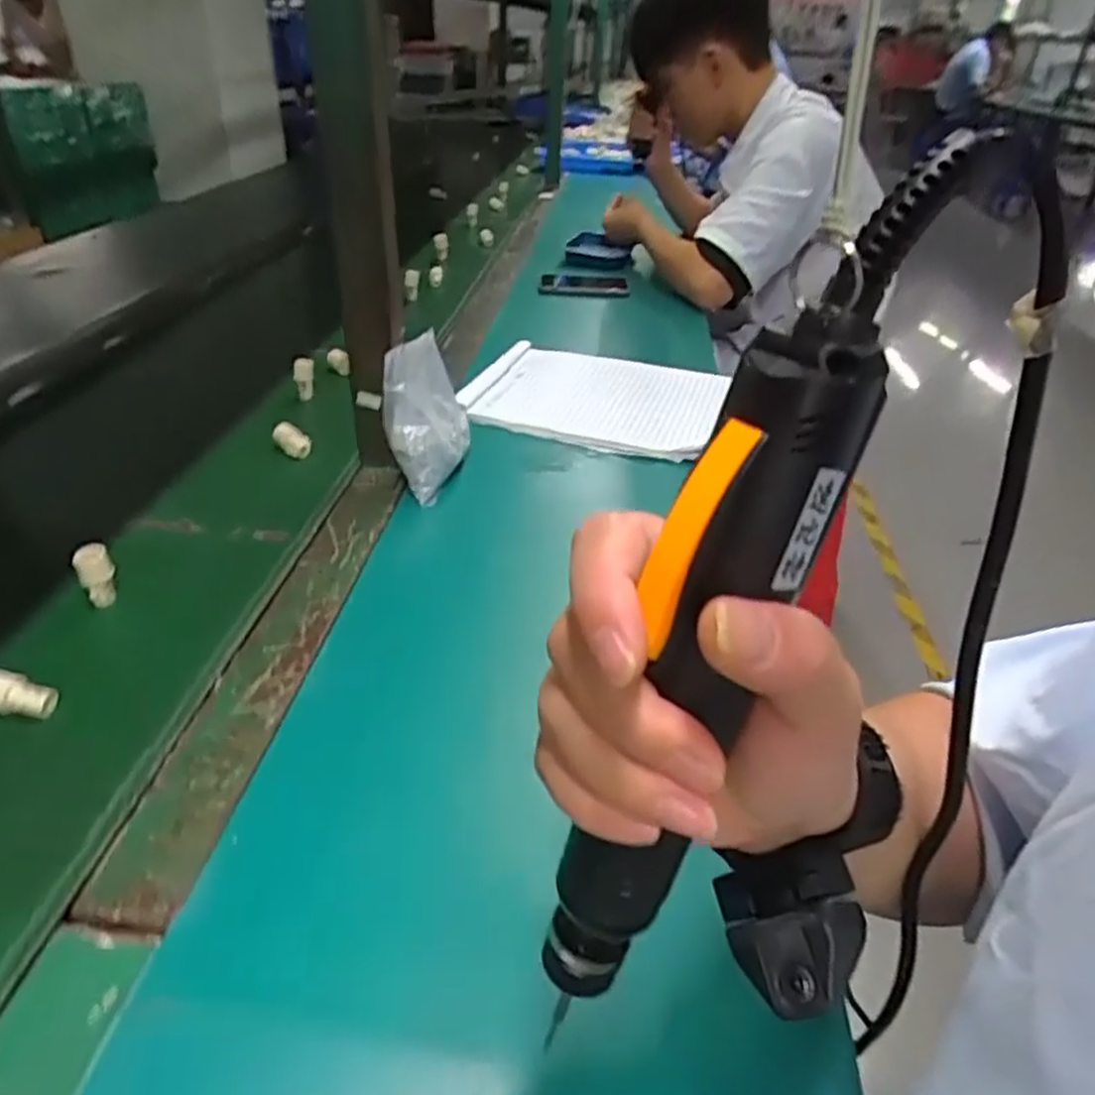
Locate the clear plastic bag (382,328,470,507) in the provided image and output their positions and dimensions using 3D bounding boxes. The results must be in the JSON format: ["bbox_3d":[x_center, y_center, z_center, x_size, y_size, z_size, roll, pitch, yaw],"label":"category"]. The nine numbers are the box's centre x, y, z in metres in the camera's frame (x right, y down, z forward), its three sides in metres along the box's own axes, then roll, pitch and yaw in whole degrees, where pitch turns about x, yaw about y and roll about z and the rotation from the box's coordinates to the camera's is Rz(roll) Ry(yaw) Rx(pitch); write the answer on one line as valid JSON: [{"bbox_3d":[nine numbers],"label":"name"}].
[{"bbox_3d":[-0.111,-0.122,0.691,0.037,0.131,0.109,-11,23,26],"label":"clear plastic bag"}]

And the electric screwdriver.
[{"bbox_3d":[0.042,0.025,0.190,0.042,0.250,0.030,-7,32,-46],"label":"electric screwdriver"}]

